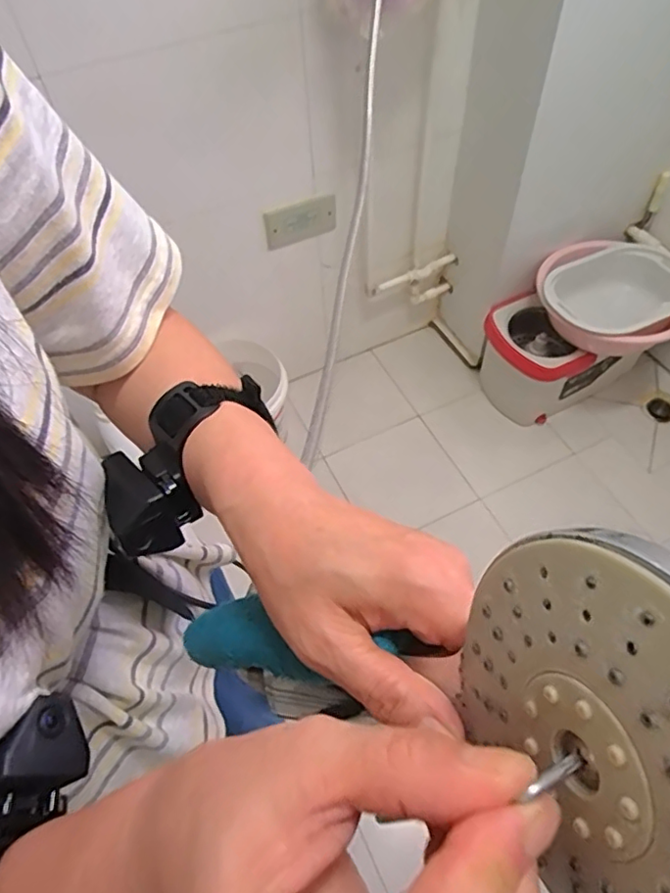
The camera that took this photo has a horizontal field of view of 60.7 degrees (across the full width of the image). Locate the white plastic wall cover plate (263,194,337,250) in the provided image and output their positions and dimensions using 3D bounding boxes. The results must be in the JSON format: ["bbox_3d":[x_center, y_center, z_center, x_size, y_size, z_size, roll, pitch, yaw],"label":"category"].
[{"bbox_3d":[-0.078,-0.513,1.311,0.170,0.093,0.014,-21,57,-11],"label":"white plastic wall cover plate"}]

